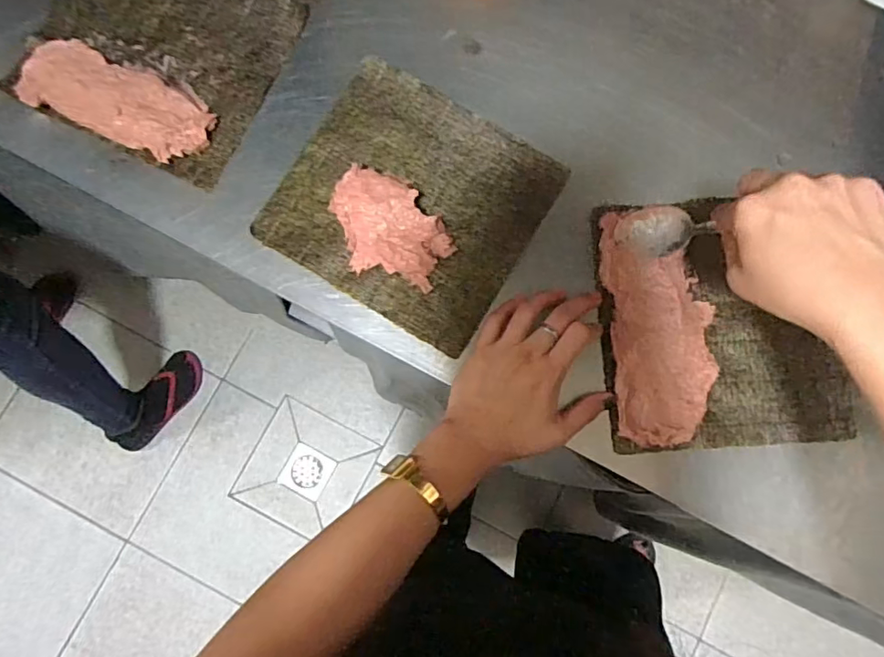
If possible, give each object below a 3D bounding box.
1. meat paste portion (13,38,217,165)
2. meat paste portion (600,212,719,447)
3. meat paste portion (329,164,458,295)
[{"bbox_3d":[-0.265,-0.188,0.450,0.151,0.017,0.065,23,82,1],"label":"meat paste portion"},{"bbox_3d":[0.176,-0.001,0.438,0.081,0.015,0.179,-3,82,-2],"label":"meat paste portion"},{"bbox_3d":[-0.044,-0.078,0.438,0.102,0.029,0.071,34,83,3],"label":"meat paste portion"}]

